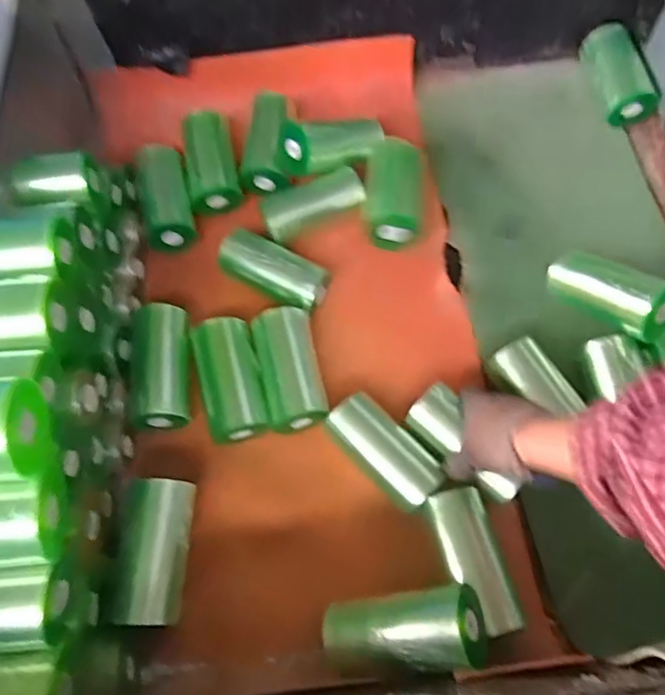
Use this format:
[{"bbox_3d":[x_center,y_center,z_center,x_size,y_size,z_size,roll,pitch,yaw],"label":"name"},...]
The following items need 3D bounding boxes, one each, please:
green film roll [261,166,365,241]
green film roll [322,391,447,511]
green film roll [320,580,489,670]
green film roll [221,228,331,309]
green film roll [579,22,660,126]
[{"bbox_3d":[-0.024,-0.172,0.690,0.126,0.044,0.052,-24,58,-13],"label":"green film roll"},{"bbox_3d":[0.052,0.100,0.562,0.056,0.044,0.121,-38,62,-21],"label":"green film roll"},{"bbox_3d":[0.055,0.234,0.476,0.136,0.050,0.062,-10,53,22],"label":"green film roll"},{"bbox_3d":[-0.066,-0.085,0.650,0.126,0.051,0.054,24,60,17],"label":"green film roll"},{"bbox_3d":[0.385,-0.371,0.774,0.059,0.065,0.136,-9,68,-4],"label":"green film roll"}]

